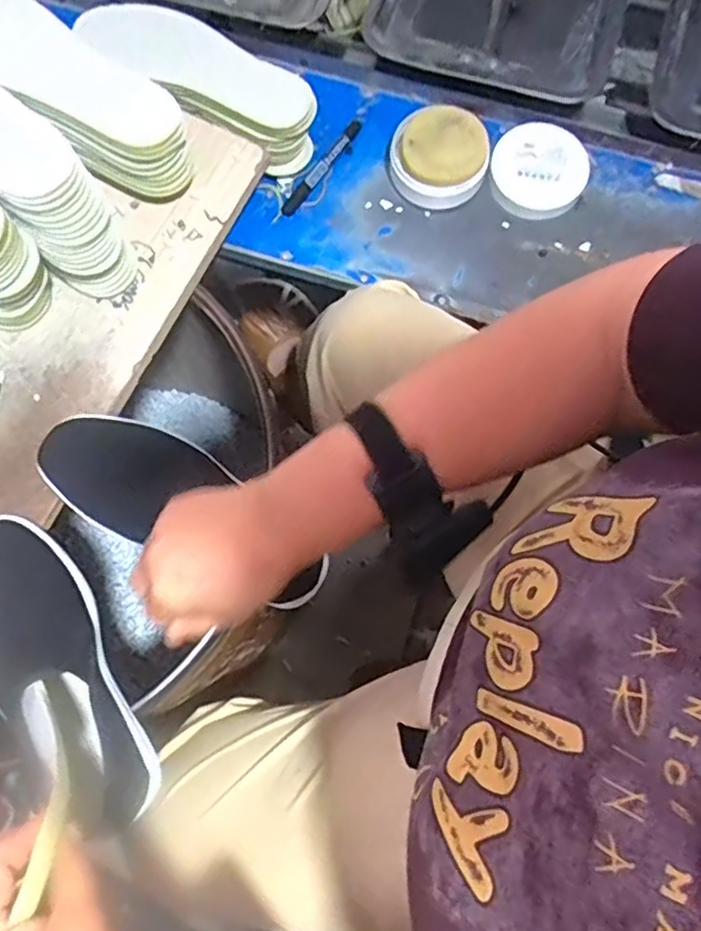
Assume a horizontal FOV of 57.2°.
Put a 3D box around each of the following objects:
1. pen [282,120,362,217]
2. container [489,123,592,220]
[{"bbox_3d":[-0.028,-0.335,0.717,0.020,0.012,0.147,33,76,8],"label":"pen"},{"bbox_3d":[0.204,-0.319,0.698,0.105,0.034,0.096,0,74,-1],"label":"container"}]

